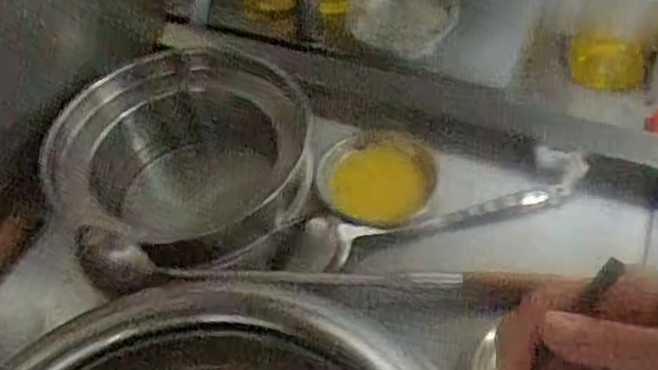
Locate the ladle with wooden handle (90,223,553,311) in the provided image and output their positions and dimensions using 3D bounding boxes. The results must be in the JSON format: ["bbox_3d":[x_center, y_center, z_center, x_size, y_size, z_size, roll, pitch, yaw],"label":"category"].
[{"bbox_3d":[-0.011,0.094,0.658,0.502,0.074,0.063,1,50,6],"label":"ladle with wooden handle"}]

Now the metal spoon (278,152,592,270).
[{"bbox_3d":[0.131,0.030,0.751,0.370,0.033,0.053,-14,50,-7],"label":"metal spoon"}]

